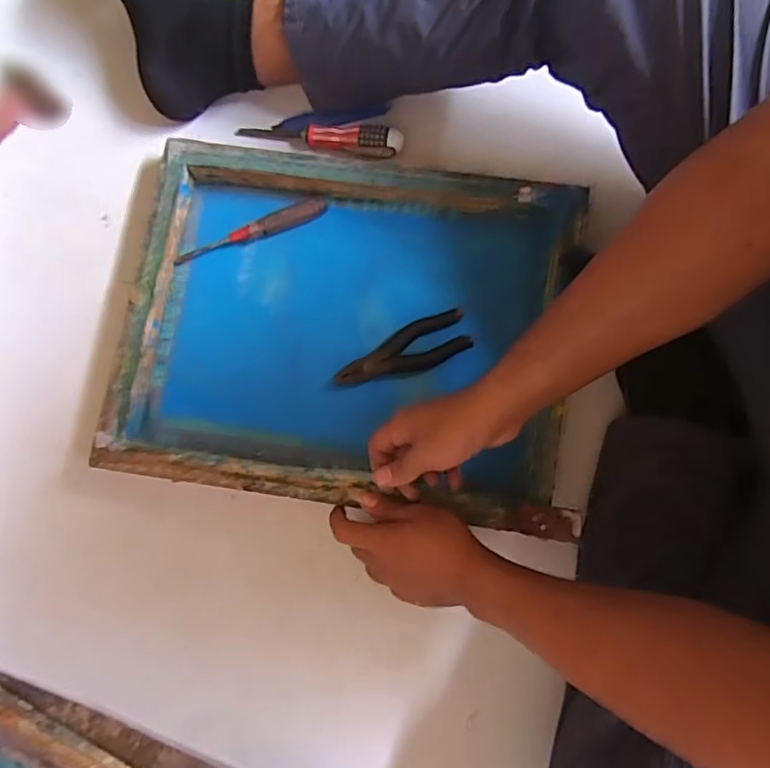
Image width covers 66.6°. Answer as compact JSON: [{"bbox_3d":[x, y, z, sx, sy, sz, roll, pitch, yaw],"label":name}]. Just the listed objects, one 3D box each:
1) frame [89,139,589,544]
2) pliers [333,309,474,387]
[{"bbox_3d":[-0.042,-0.057,0.601,0.445,0.061,0.346,8,80,1],"label":"frame"},{"bbox_3d":[0.016,-0.034,0.611,0.144,0.009,0.050,-19,80,-3],"label":"pliers"}]

